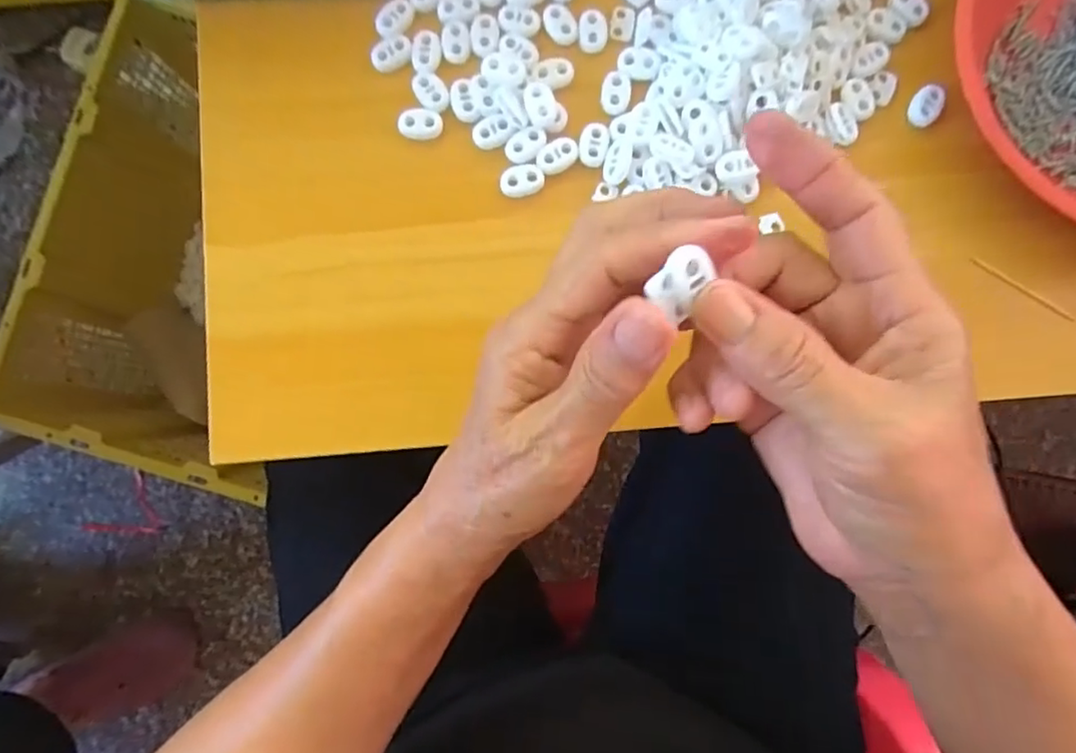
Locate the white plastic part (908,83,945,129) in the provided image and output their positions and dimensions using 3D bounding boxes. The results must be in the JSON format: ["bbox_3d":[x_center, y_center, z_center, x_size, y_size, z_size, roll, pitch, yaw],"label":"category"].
[{"bbox_3d":[0.203,-0.141,0.313,0.015,0.004,0.021,27,84,2],"label":"white plastic part"}]

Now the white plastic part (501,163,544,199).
[{"bbox_3d":[-0.008,-0.102,0.309,0.023,0.004,0.016,-10,84,-2],"label":"white plastic part"}]

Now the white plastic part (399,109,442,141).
[{"bbox_3d":[-0.061,-0.131,0.311,0.022,0.004,0.015,4,84,0],"label":"white plastic part"}]

